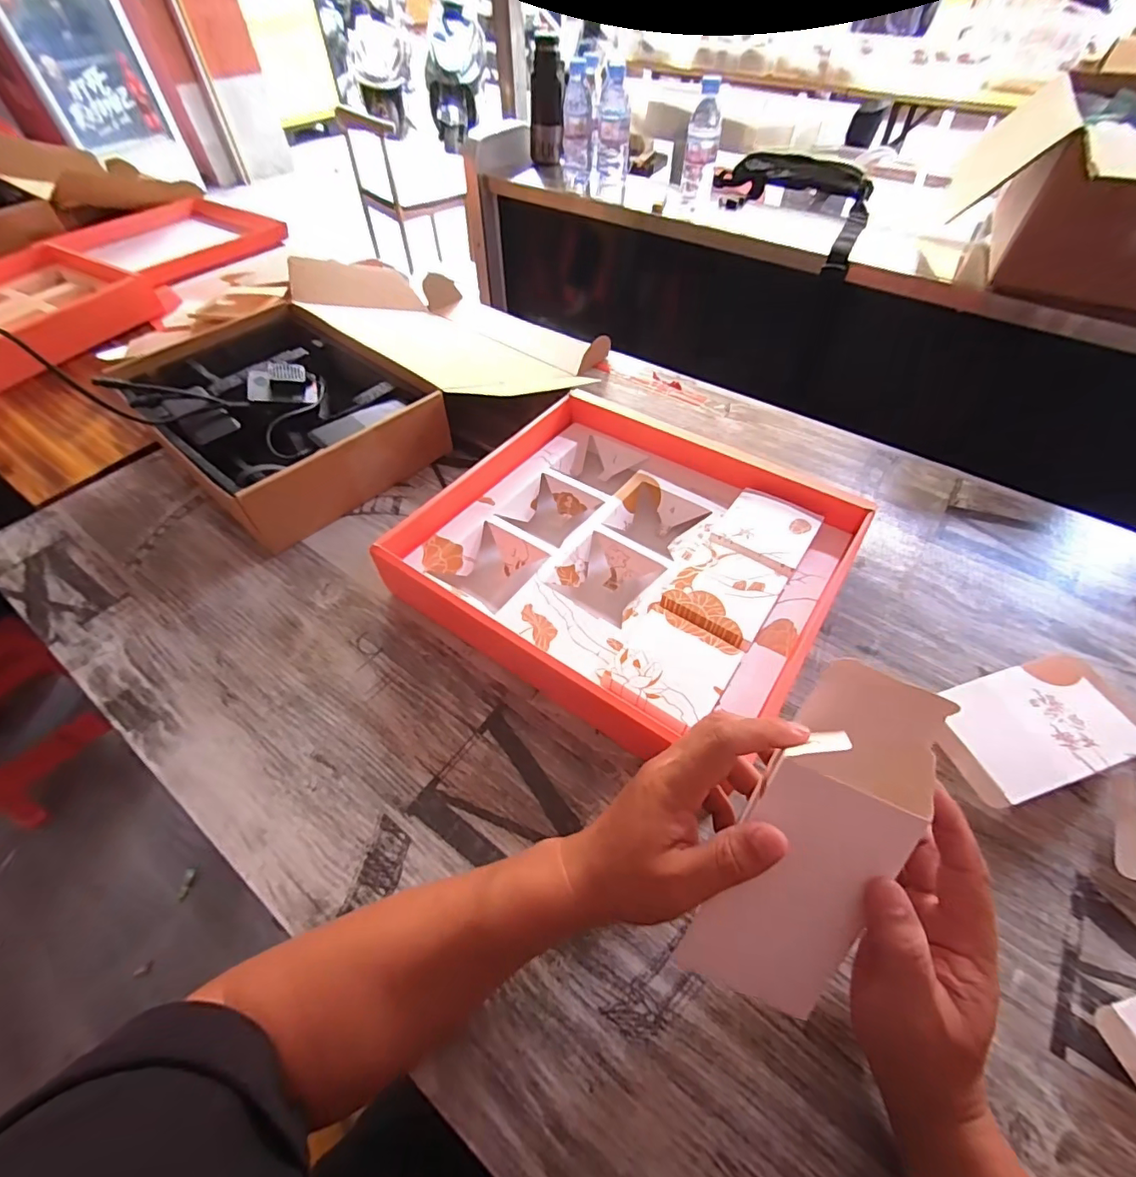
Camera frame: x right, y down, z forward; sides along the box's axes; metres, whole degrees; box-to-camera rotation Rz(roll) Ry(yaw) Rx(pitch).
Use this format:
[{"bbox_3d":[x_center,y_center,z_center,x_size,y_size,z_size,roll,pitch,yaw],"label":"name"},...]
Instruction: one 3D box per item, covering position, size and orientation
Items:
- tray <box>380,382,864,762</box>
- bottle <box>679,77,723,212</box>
[{"bbox_3d":[0.062,-0.042,0.530,0.378,0.060,0.352,29,58,22],"label":"tray"},{"bbox_3d":[0.239,-0.778,0.929,0.058,0.170,0.049,7,53,7],"label":"bottle"}]

